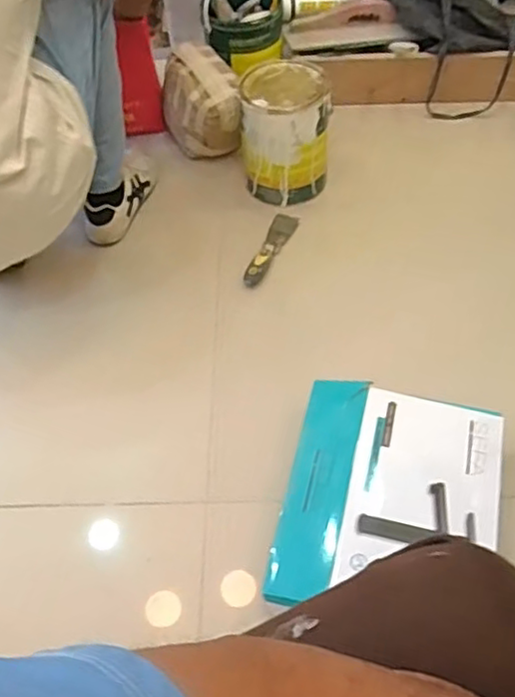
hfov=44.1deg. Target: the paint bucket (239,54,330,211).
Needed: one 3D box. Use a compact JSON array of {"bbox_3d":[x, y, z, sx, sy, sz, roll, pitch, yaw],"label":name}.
[{"bbox_3d":[0.053,-0.388,1.170,0.151,0.213,0.151,-4,54,2],"label":"paint bucket"}]

